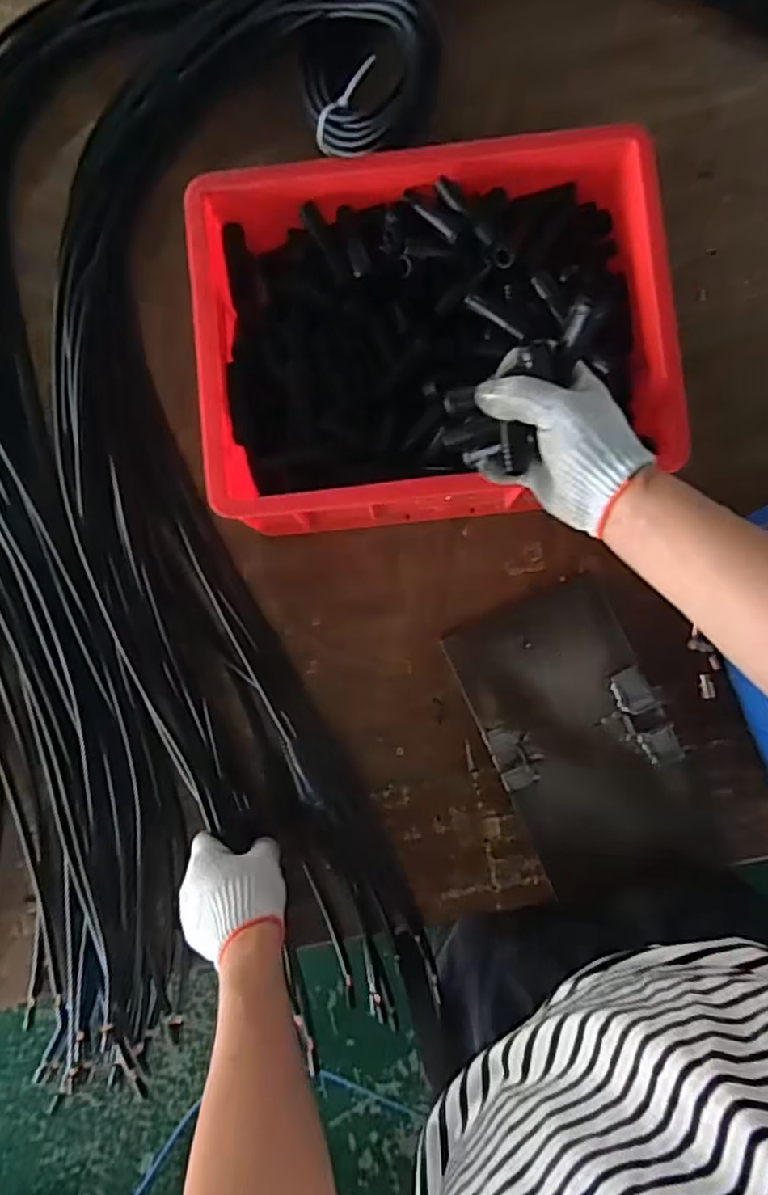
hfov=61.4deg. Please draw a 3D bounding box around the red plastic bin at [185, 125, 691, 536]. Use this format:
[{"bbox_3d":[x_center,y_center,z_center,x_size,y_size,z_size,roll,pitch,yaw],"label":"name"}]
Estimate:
[{"bbox_3d":[0.042,-0.243,0.621,0.402,0.135,0.315,-5,88,2],"label":"red plastic bin"}]

